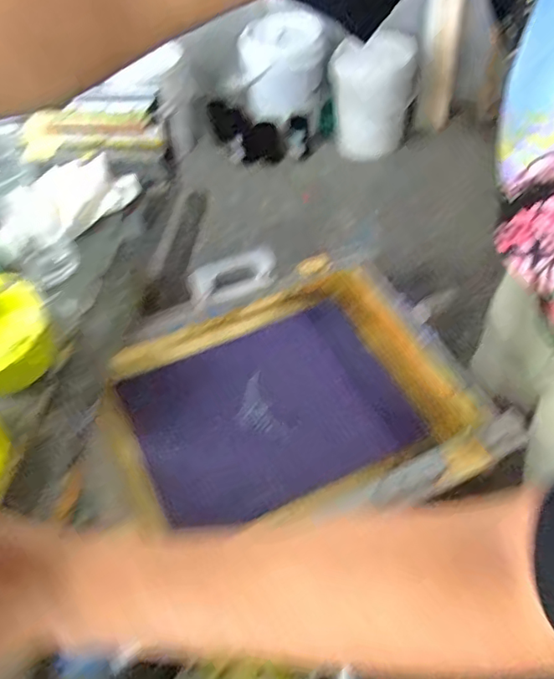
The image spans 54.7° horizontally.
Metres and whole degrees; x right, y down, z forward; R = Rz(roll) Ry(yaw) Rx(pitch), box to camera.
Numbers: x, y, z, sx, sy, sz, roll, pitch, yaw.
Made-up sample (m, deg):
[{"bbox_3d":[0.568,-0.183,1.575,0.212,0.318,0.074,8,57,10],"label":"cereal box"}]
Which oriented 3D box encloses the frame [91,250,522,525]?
[{"bbox_3d":[0.008,0.062,0.682,0.432,0.046,0.352,-21,53,-12],"label":"frame"}]

